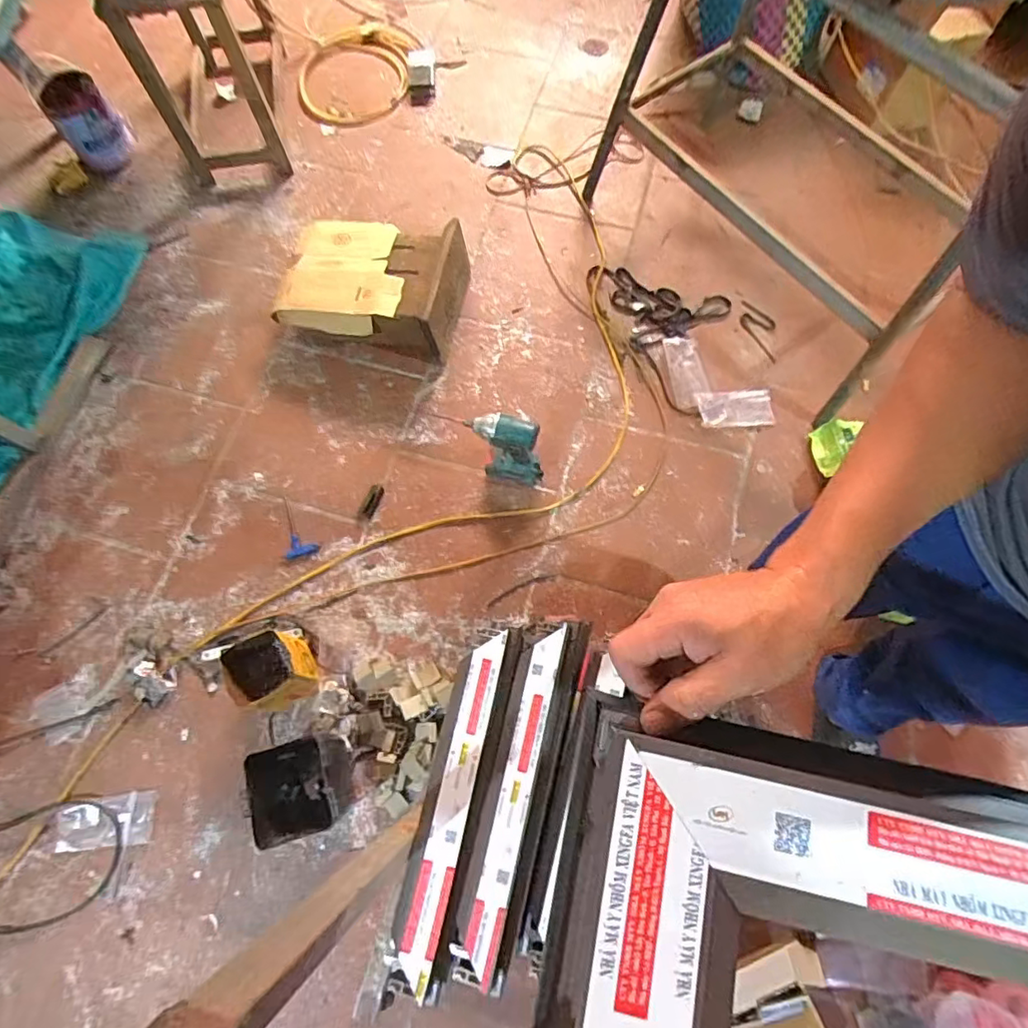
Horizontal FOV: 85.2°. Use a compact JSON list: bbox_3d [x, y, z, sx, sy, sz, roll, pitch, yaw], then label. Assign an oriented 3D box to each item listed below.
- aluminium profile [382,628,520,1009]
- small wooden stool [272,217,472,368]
[{"bbox_3d":[-0.090,0.447,0.881,0.099,0.035,0.524,14,73,4],"label":"aluminium profile"},{"bbox_3d":[-0.347,-0.582,1.394,0.430,0.157,0.330,12,72,6],"label":"small wooden stool"}]

